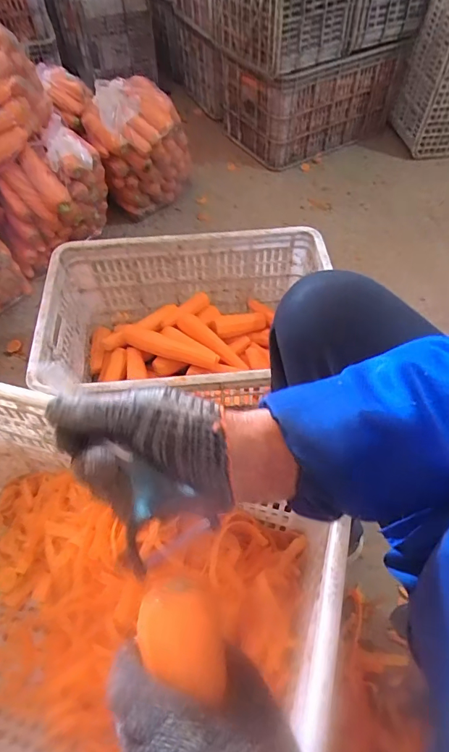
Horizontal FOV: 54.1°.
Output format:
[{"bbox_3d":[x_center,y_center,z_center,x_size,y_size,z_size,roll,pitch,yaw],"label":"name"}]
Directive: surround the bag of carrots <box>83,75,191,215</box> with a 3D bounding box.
[{"bbox_3d":[-0.242,-0.652,1.268,0.197,0.287,0.265,32,62,20],"label":"bag of carrots"}]

